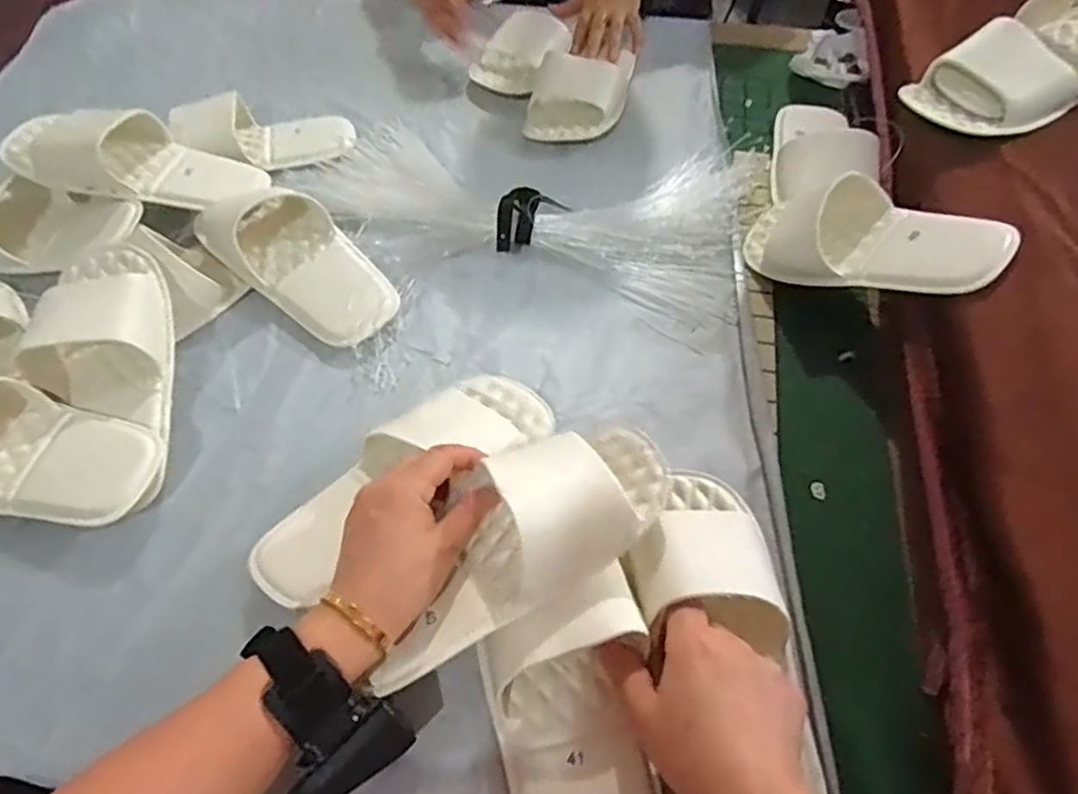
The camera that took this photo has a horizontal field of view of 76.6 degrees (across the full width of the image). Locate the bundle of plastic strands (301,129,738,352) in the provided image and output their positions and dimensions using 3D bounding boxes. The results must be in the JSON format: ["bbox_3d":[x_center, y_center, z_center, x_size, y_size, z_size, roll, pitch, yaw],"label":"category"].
[{"bbox_3d":[-0.006,-0.205,0.674,0.441,0.043,0.225,19,58,14],"label":"bundle of plastic strands"}]

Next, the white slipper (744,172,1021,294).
[{"bbox_3d":[0.271,-0.136,0.577,0.089,0.055,0.237,-35,35,-21],"label":"white slipper"}]

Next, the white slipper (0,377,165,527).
[{"bbox_3d":[-0.377,0.042,0.493,0.205,0.064,0.097,13,57,10],"label":"white slipper"}]

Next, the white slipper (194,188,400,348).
[{"bbox_3d":[-0.219,-0.134,0.597,0.101,0.064,0.216,-37,62,-22],"label":"white slipper"}]

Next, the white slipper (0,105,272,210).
[{"bbox_3d":[-0.382,-0.225,0.651,0.228,0.053,0.085,6,54,-17],"label":"white slipper"}]

